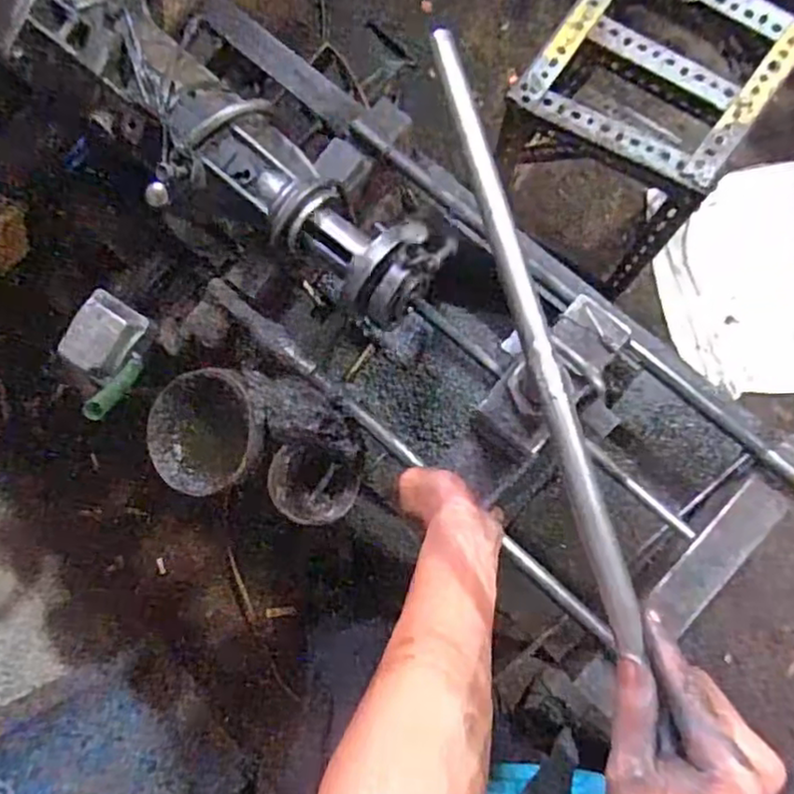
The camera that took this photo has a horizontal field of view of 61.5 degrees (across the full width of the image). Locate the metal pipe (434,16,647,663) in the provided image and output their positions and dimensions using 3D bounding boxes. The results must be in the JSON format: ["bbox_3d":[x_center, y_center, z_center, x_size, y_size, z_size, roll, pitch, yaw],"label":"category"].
[{"bbox_3d":[0.079,-0.050,0.403,0.017,0.011,0.391,-16,79,5],"label":"metal pipe"}]

